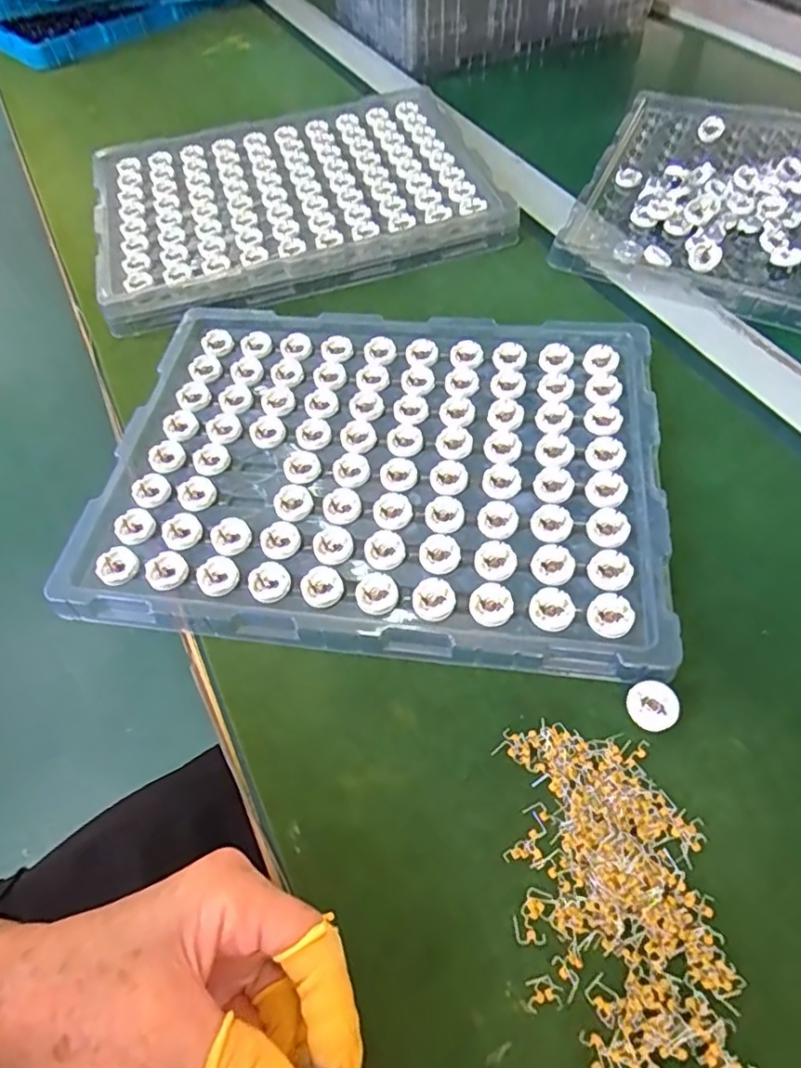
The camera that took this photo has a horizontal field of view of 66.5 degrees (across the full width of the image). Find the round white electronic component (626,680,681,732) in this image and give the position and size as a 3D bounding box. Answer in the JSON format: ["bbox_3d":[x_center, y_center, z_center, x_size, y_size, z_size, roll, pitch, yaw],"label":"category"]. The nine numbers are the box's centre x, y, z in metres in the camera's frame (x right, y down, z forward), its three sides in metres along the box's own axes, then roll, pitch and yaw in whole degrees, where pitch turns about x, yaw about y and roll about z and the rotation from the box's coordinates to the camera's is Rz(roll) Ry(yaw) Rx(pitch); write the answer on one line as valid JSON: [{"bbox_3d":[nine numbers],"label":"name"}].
[{"bbox_3d":[0.124,0.085,0.301,0.023,0.004,0.023,-6,72,19],"label":"round white electronic component"}]

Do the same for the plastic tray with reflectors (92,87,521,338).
[{"bbox_3d":[-0.100,-0.310,0.554,0.339,0.024,0.257,-15,58,-7],"label":"plastic tray with reflectors"}]

